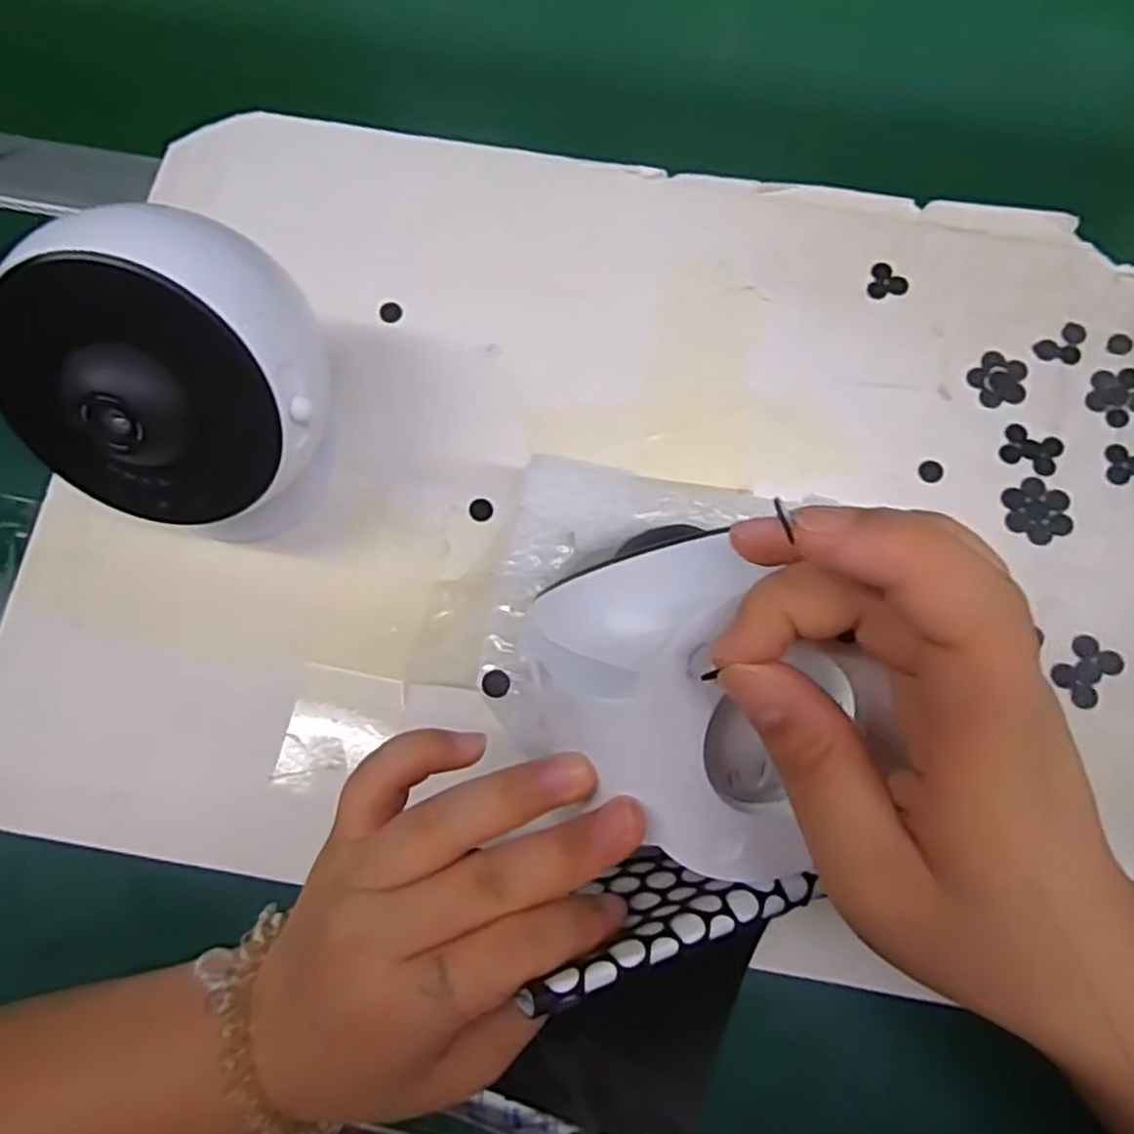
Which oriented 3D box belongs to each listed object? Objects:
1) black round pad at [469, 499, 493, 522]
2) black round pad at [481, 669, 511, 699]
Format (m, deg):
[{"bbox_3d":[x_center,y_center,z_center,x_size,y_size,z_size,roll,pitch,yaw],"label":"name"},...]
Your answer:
[{"bbox_3d":[-0.038,-0.025,0.331,0.010,0.004,0.010,0,74,1],"label":"black round pad"},{"bbox_3d":[-0.026,0.042,0.275,0.010,0.004,0.010,0,74,1],"label":"black round pad"}]

